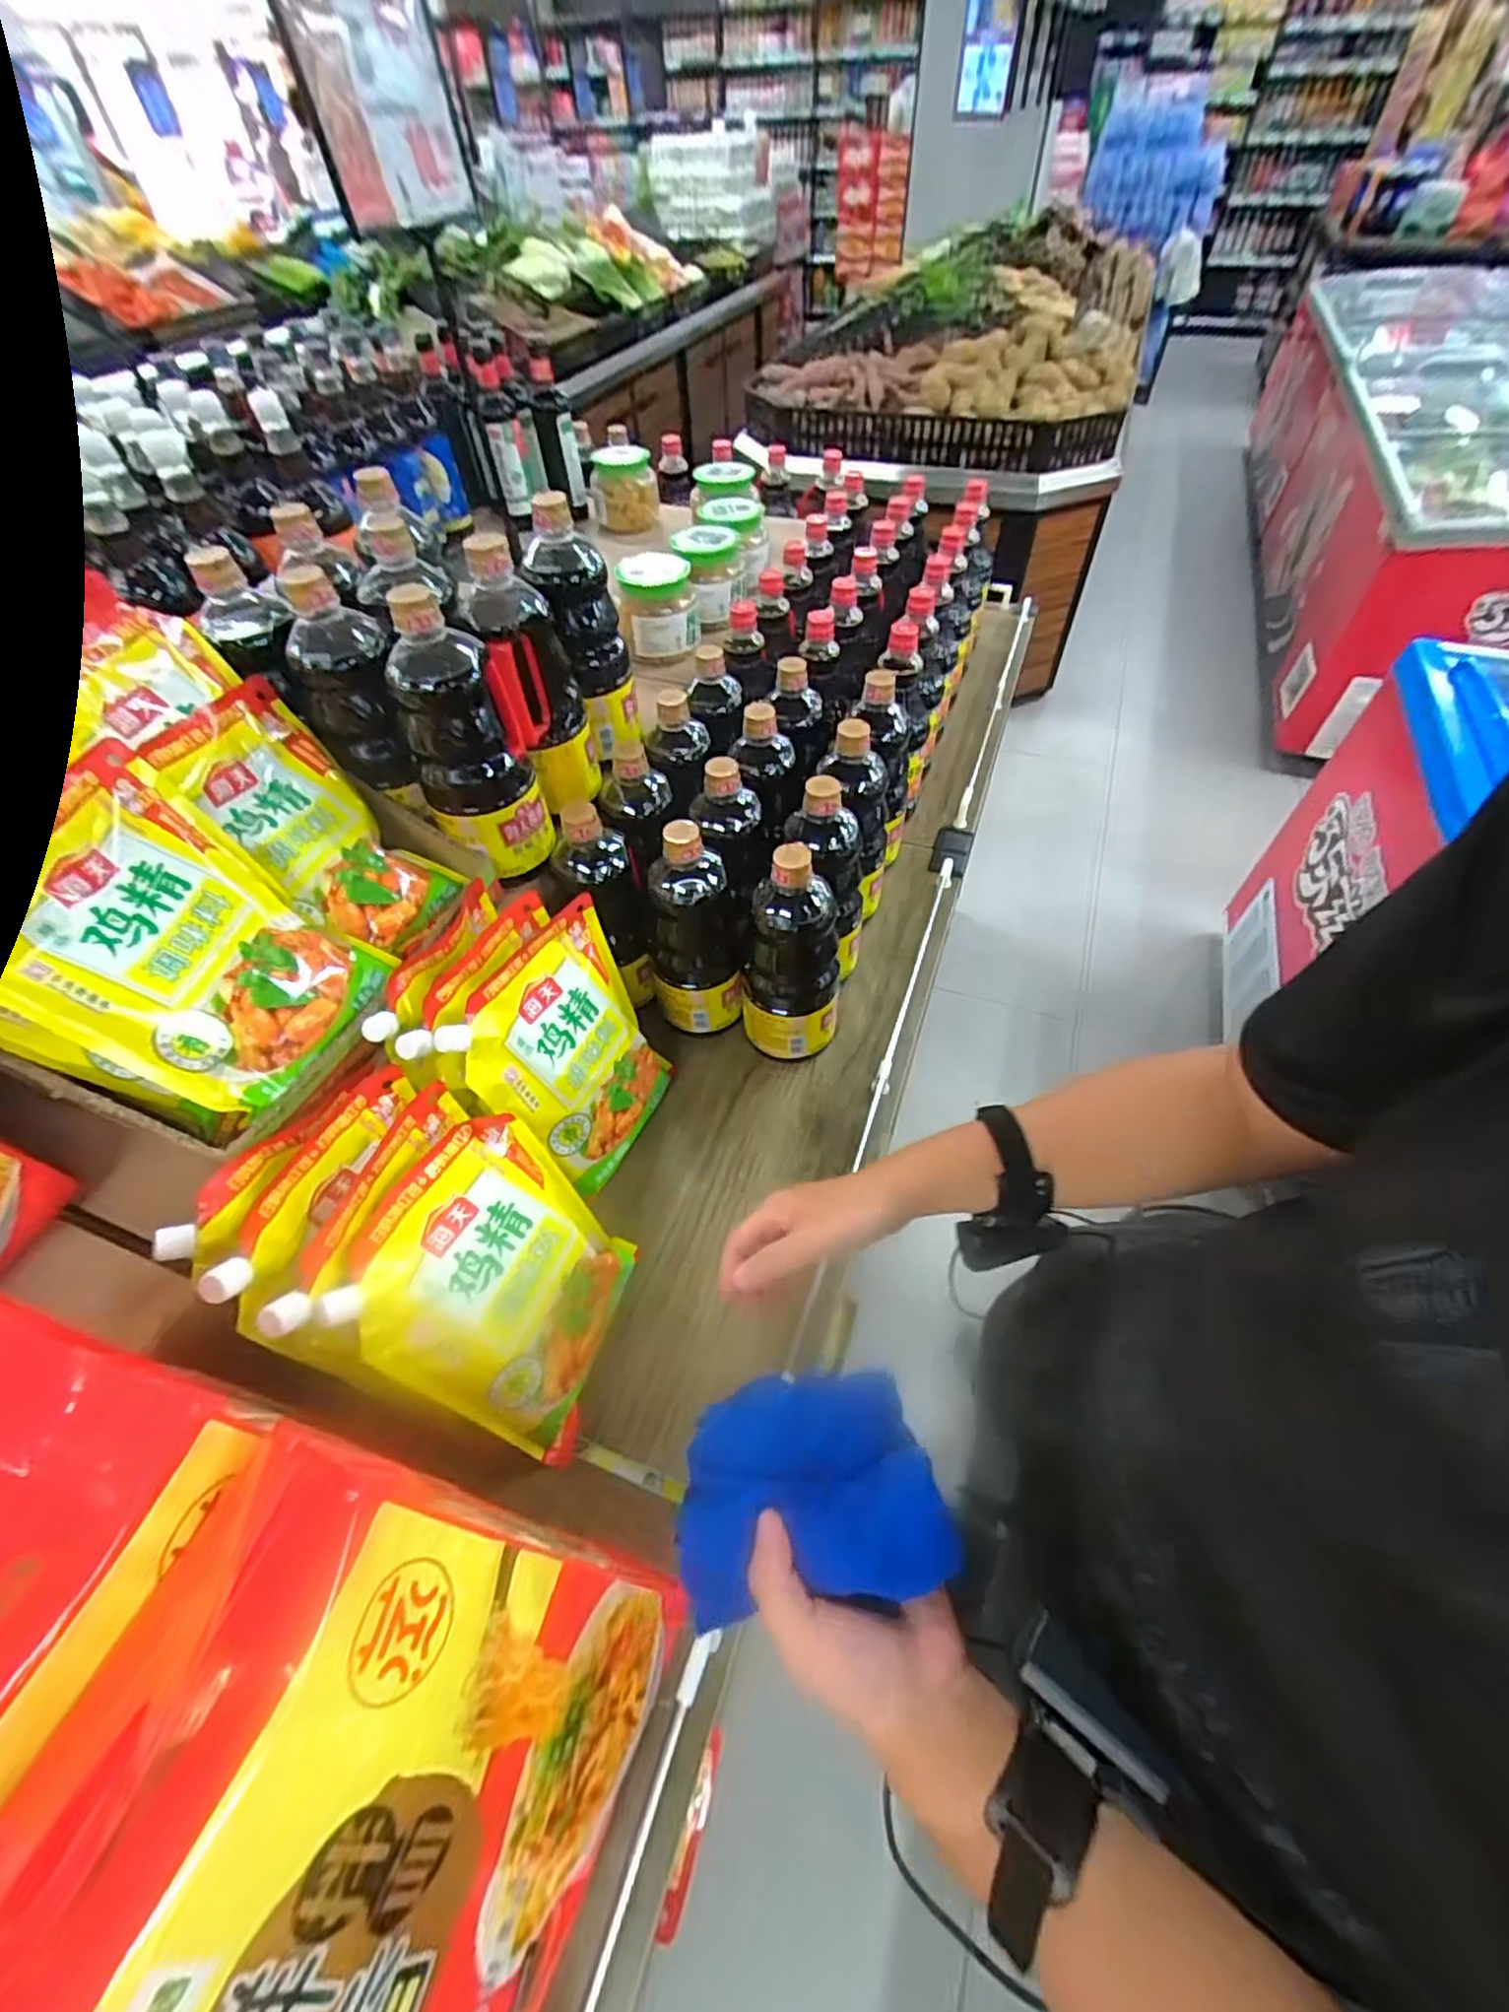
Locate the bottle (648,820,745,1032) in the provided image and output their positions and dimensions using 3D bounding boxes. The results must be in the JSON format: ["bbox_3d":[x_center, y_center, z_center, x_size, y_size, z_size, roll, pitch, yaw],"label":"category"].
[{"bbox_3d":[-0.059,-0.073,0.726,0.100,0.228,0.089,-5,53,-2],"label":"bottle"}]

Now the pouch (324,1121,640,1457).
[{"bbox_3d":[-0.178,0.208,0.533,0.050,0.233,0.174,-11,40,42],"label":"pouch"}]

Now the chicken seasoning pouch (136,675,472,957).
[{"bbox_3d":[-0.369,-0.148,0.595,0.225,0.038,0.136,44,46,-20],"label":"chicken seasoning pouch"}]

